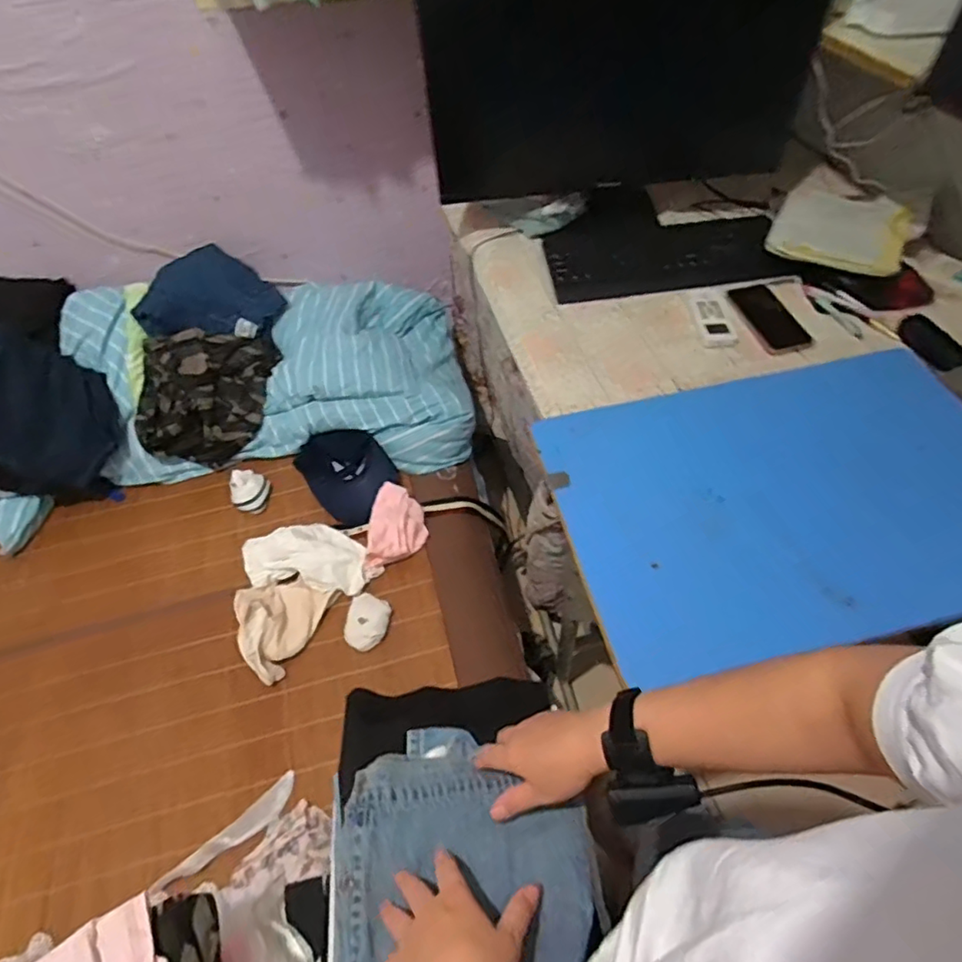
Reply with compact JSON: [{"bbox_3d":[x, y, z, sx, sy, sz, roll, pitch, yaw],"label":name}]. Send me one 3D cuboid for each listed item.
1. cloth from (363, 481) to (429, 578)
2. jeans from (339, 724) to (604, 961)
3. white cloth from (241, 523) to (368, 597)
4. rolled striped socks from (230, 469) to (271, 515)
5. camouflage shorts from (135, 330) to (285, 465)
[{"bbox_3d":[-0.162,0.086,1.116,0.106,0.063,0.186,-2,53,2],"label":"cloth"},{"bbox_3d":[-0.013,0.329,0.502,0.213,0.040,0.245,-7,44,6],"label":"jeans"},{"bbox_3d":[-0.331,0.141,1.092,0.249,0.041,0.132,3,54,5],"label":"white cloth"},{"bbox_3d":[-0.473,0.019,1.186,0.080,0.040,0.091,-13,54,-7],"label":"rolled striped socks"},{"bbox_3d":[-0.562,-0.175,1.225,0.265,0.212,0.217,-9,53,-4],"label":"camouflage shorts"}]

